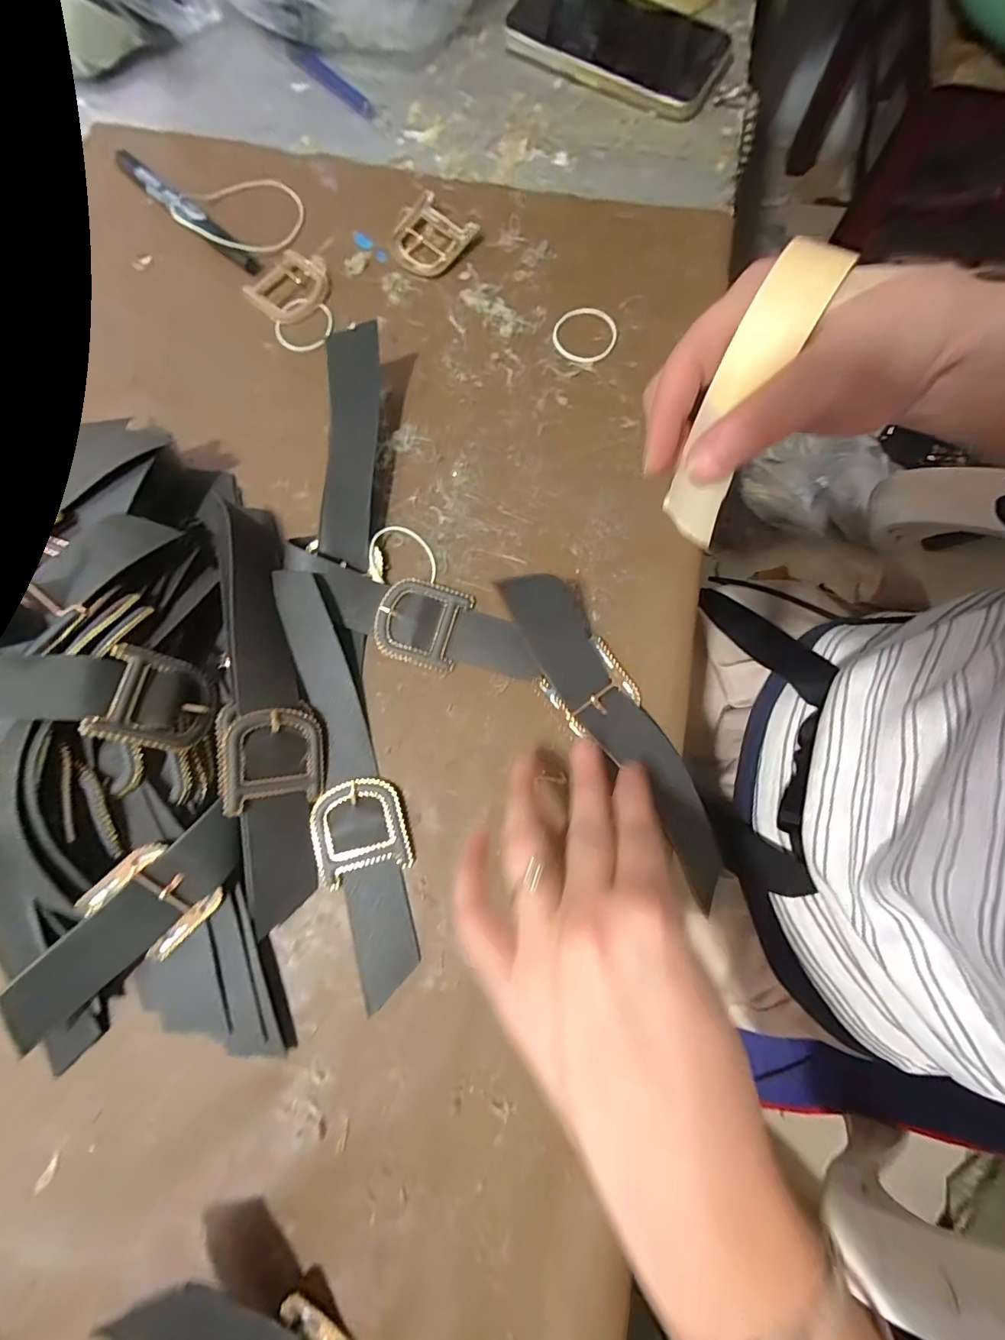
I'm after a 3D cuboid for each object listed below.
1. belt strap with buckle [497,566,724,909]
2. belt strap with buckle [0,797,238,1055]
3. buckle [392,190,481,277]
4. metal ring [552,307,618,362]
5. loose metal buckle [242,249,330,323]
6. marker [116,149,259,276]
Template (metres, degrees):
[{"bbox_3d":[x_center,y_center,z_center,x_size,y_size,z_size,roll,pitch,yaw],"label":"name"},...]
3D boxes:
[{"bbox_3d":[0.064,0.032,0.269,0.046,0.025,0.205,-33,84,-5],"label":"belt strap with buckle"},{"bbox_3d":[-0.178,0.121,0.233,0.130,0.012,0.046,-44,111,-6],"label":"belt strap with buckle"},{"bbox_3d":[-0.049,-0.291,0.328,0.050,0.007,0.051,38,82,8],"label":"buckle"},{"bbox_3d":[0.053,-0.218,0.315,0.041,0.004,0.040,0,79,1],"label":"metal ring"},{"bbox_3d":[-0.141,-0.259,0.327,0.044,0.006,0.054,40,82,8],"label":"loose metal buckle"},{"bbox_3d":[-0.219,-0.313,0.333,0.132,0.015,0.018,42,83,9],"label":"marker"}]

